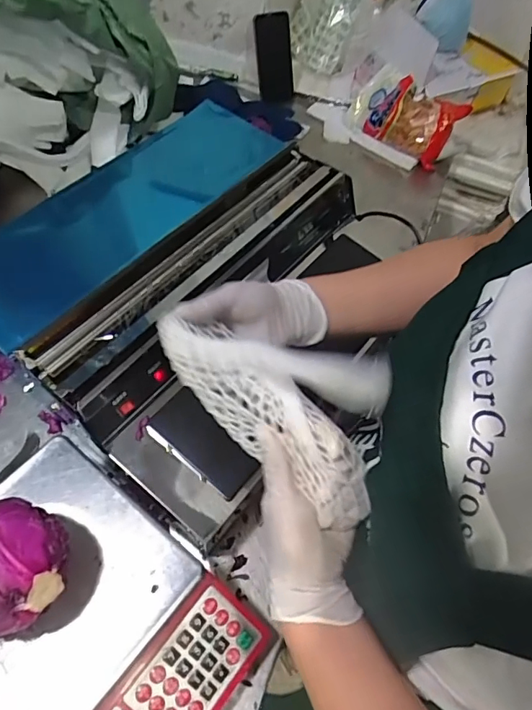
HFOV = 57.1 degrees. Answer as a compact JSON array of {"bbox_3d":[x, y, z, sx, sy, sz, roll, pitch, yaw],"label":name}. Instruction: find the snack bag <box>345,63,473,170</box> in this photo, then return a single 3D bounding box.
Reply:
[{"bbox_3d":[0.266,-0.473,0.965,0.210,0.129,0.048,41,30,20],"label":"snack bag"}]

